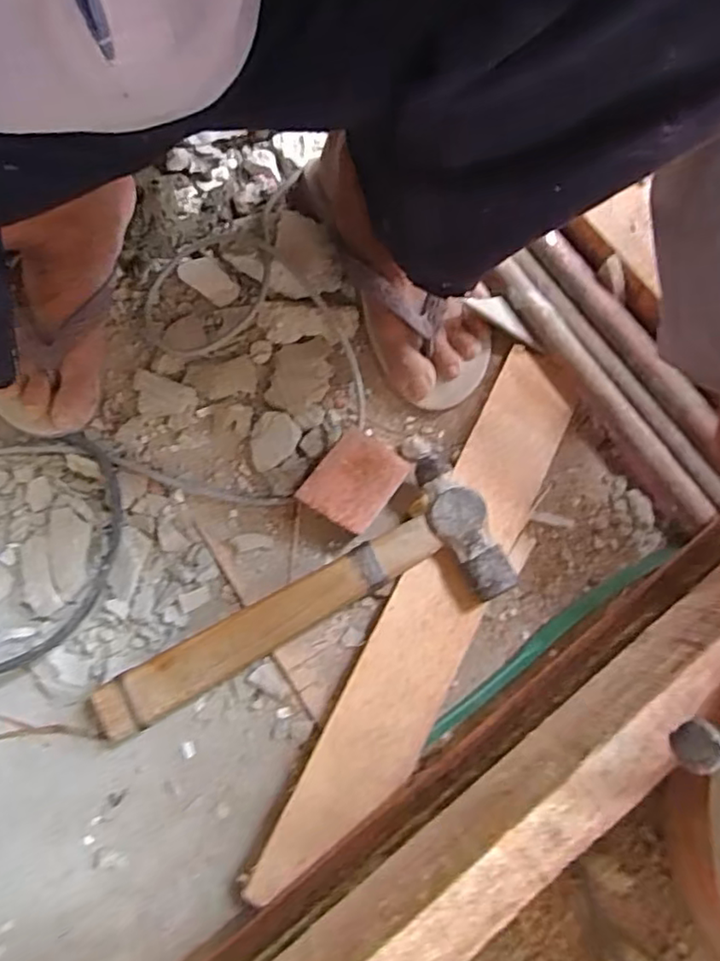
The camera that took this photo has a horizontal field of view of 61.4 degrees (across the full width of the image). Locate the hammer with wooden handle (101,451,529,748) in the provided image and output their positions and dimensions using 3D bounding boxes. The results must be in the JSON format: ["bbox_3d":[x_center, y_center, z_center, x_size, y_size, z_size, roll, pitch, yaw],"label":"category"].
[{"bbox_3d":[-0.042,0.095,0.435,0.299,0.049,0.108,-27,75,-7],"label":"hammer with wooden handle"}]

